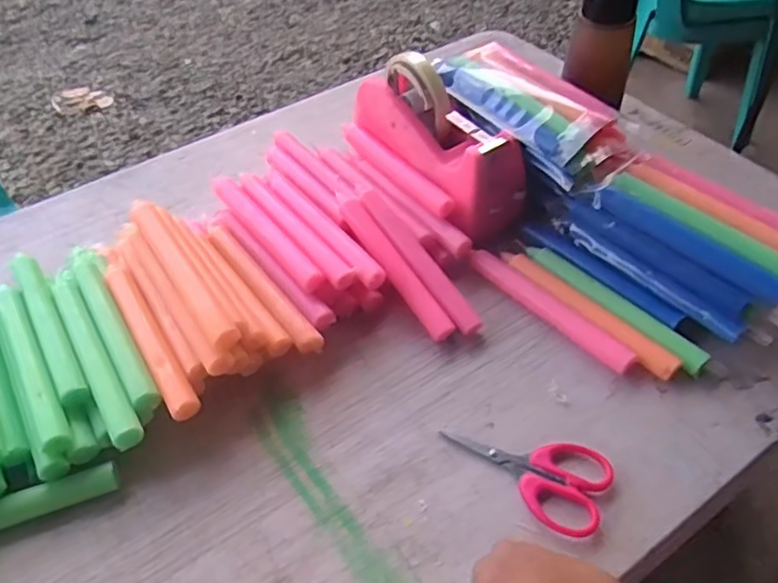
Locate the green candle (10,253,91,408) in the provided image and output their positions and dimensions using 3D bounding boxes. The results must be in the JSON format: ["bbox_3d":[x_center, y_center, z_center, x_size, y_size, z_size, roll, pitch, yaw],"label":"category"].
[{"bbox_3d":[-0.250,0.023,0.465,0.018,0.014,0.150,-26,54,-21],"label":"green candle"}]

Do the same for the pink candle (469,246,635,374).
[{"bbox_3d":[0.126,0.013,0.509,0.018,0.014,0.155,-34,56,-25],"label":"pink candle"}]

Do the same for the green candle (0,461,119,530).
[{"bbox_3d":[-0.258,0.145,0.403,0.163,0.022,0.021,-17,50,-14],"label":"green candle"}]

